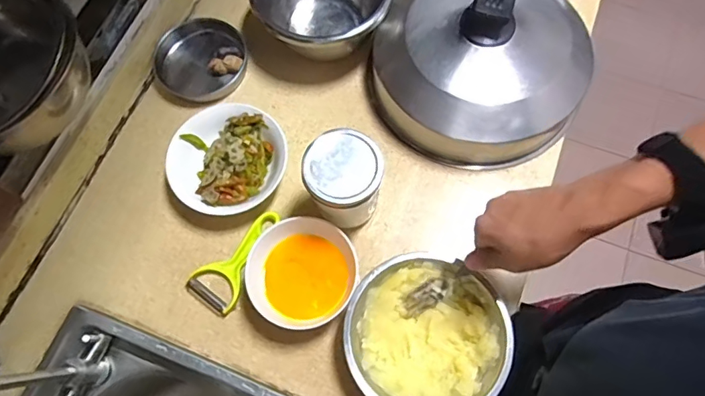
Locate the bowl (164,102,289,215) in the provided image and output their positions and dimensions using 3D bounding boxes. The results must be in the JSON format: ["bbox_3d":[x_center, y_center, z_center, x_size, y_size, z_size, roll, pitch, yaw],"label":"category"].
[{"bbox_3d":[-0.164,-0.047,0.631,0.139,0.053,0.146,-1,70,2],"label":"bowl"}]

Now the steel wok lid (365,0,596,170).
[{"bbox_3d":[0.167,-0.193,0.626,0.278,0.135,0.264,-1,70,2],"label":"steel wok lid"}]

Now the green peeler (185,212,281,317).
[{"bbox_3d":[-0.142,0.074,0.605,0.065,0.016,0.137,33,74,13],"label":"green peeler"}]

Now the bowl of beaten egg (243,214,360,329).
[{"bbox_3d":[-0.057,0.090,0.569,0.124,0.066,0.123,-2,70,1],"label":"bowl of beaten egg"}]

